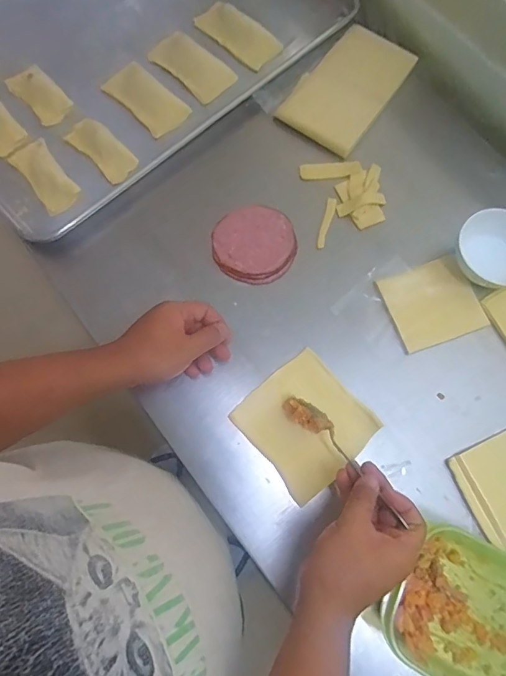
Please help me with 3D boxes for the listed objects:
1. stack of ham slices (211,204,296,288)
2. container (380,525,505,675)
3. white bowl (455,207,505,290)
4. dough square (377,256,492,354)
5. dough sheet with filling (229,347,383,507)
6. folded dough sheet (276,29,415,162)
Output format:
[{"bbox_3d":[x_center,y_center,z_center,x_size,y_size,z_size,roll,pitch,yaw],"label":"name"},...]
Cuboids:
[{"bbox_3d":[0.002,-0.121,0.559,0.104,0.008,0.103,15,75,3],"label":"stack of ham slices"},{"bbox_3d":[0.231,0.278,0.430,0.201,0.061,0.135,28,76,7],"label":"container"},{"bbox_3d":[0.297,-0.105,0.540,0.085,0.053,0.098,-43,79,-11],"label":"white bowl"},{"bbox_3d":[0.222,-0.043,0.544,0.110,0.007,0.097,-20,76,-6],"label":"dough square"},{"bbox_3d":[0.059,0.093,0.488,0.122,0.038,0.127,-40,79,-11],"label":"dough sheet with filling"},{"bbox_3d":[0.136,-0.357,0.624,0.114,0.013,0.194,35,77,9],"label":"folded dough sheet"}]

